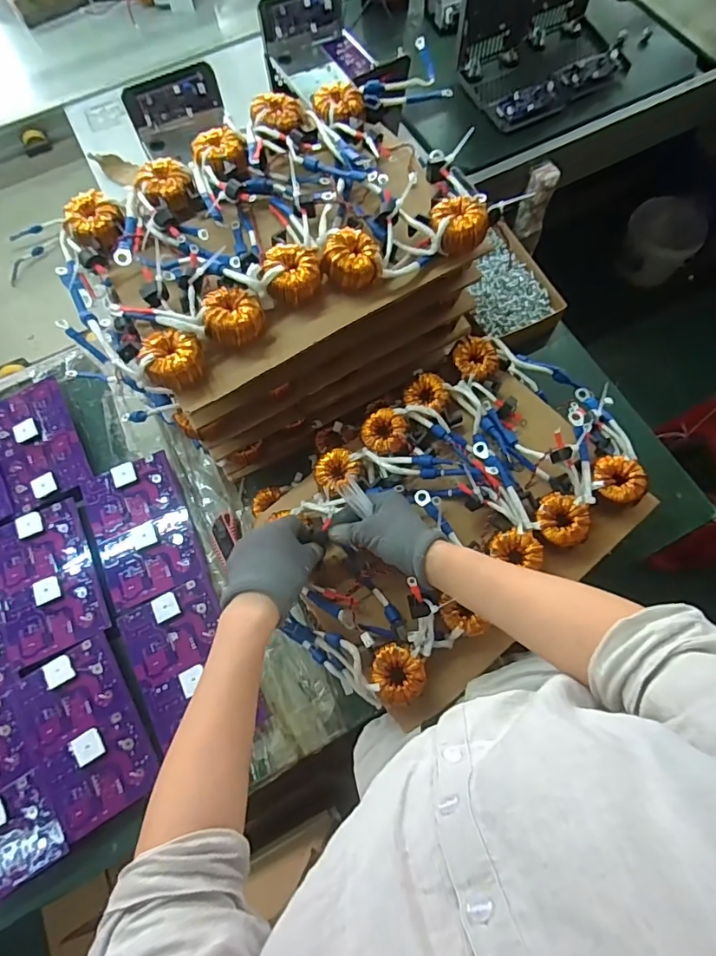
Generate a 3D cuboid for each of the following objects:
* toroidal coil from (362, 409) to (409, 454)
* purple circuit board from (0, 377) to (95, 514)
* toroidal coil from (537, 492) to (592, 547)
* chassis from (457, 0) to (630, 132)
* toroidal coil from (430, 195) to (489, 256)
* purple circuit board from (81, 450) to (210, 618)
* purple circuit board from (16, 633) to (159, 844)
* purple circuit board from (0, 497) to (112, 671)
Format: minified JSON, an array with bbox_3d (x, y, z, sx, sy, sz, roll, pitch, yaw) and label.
[{"bbox_3d":[0.033,-0.058,0.621,0.056,0.021,0.052,-1,70,2],"label":"toroidal coil"},{"bbox_3d":[-0.485,-0.055,0.742,0.122,0.013,0.196,-27,71,-7],"label":"purple circuit board"},{"bbox_3d":[0.232,0.051,0.567,0.056,0.034,0.055,-1,70,2],"label":"toroidal coil"},{"bbox_3d":[0.362,-0.838,0.881,0.332,0.226,0.202,-27,71,-7],"label":"chassis"},{"bbox_3d":[0.112,-0.285,0.554,0.060,0.034,0.060,-1,70,2],"label":"toroidal coil"},{"bbox_3d":[-0.302,0.070,0.693,0.128,0.017,0.200,-25,71,-7],"label":"purple circuit board"},{"bbox_3d":[-0.331,0.309,0.604,0.120,0.013,0.197,-30,72,-8],"label":"purple circuit board"},{"bbox_3d":[-0.425,0.137,0.671,0.130,0.010,0.197,-26,71,-7],"label":"purple circuit board"}]

